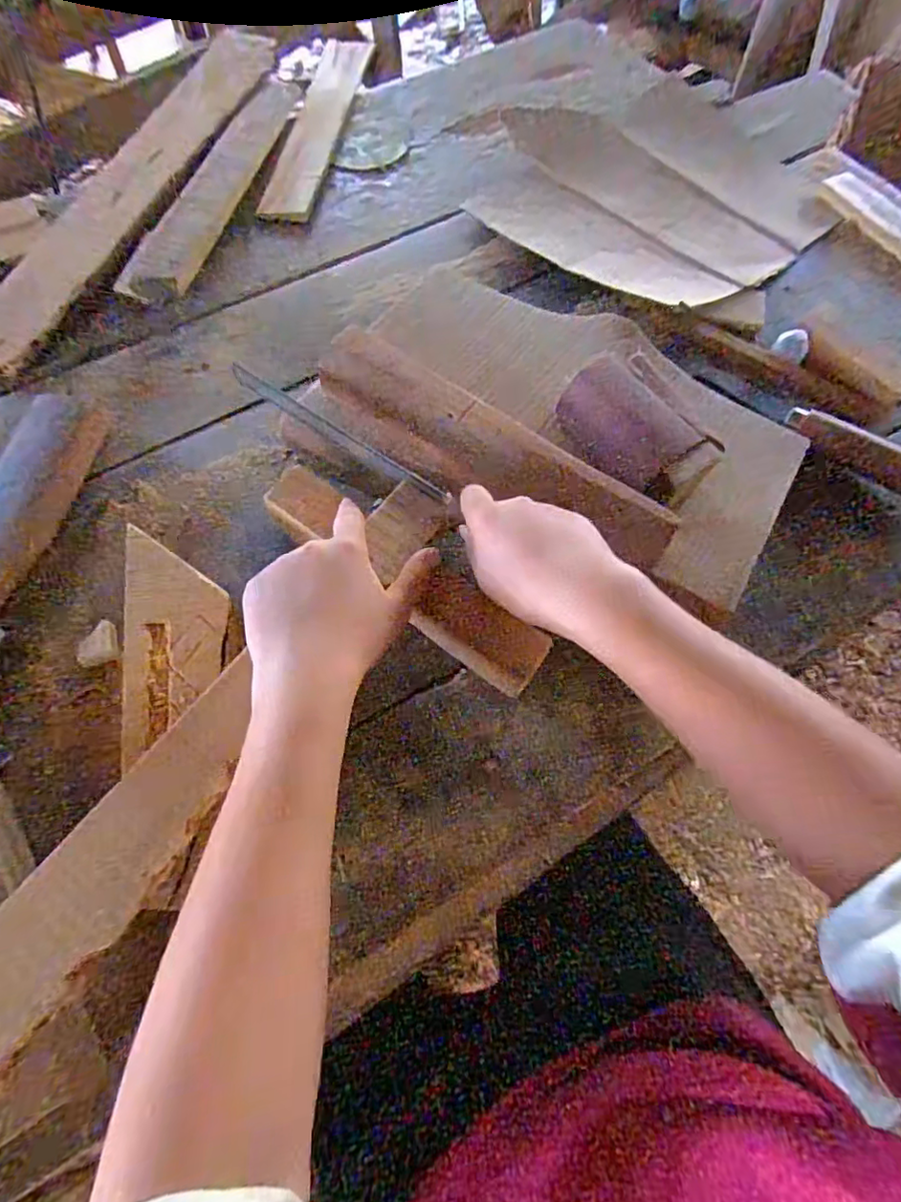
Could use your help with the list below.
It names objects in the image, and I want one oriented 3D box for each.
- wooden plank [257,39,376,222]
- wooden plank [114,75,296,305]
[{"bbox_3d":[-0.151,-0.559,0.681,0.059,0.006,0.370,7,64,4],"label":"wooden plank"},{"bbox_3d":[-0.239,-0.453,0.625,0.060,0.024,0.422,8,64,4],"label":"wooden plank"}]

